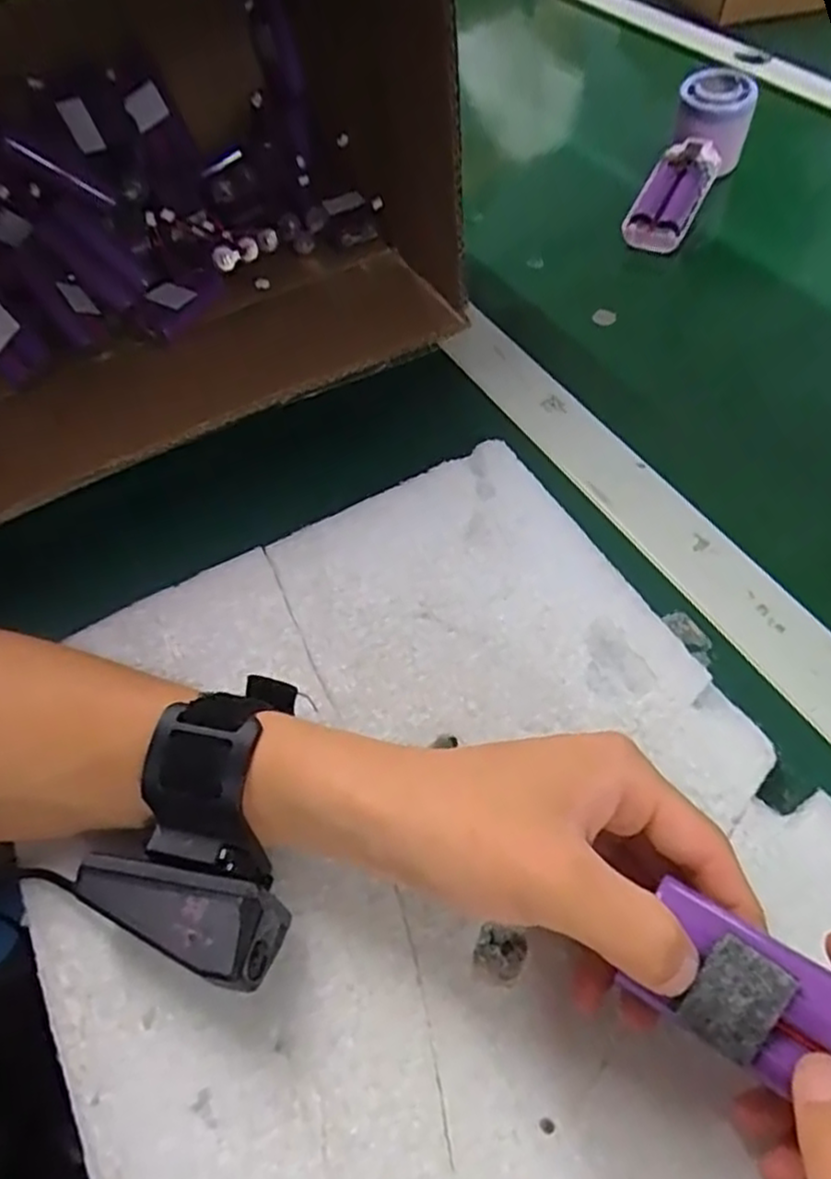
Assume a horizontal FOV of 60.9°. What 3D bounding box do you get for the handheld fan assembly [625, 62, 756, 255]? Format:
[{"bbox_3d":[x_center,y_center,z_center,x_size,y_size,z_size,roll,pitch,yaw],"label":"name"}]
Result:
[{"bbox_3d":[0.208,-0.323,0.542,0.052,0.037,0.173,25,75,18],"label":"handheld fan assembly"}]

